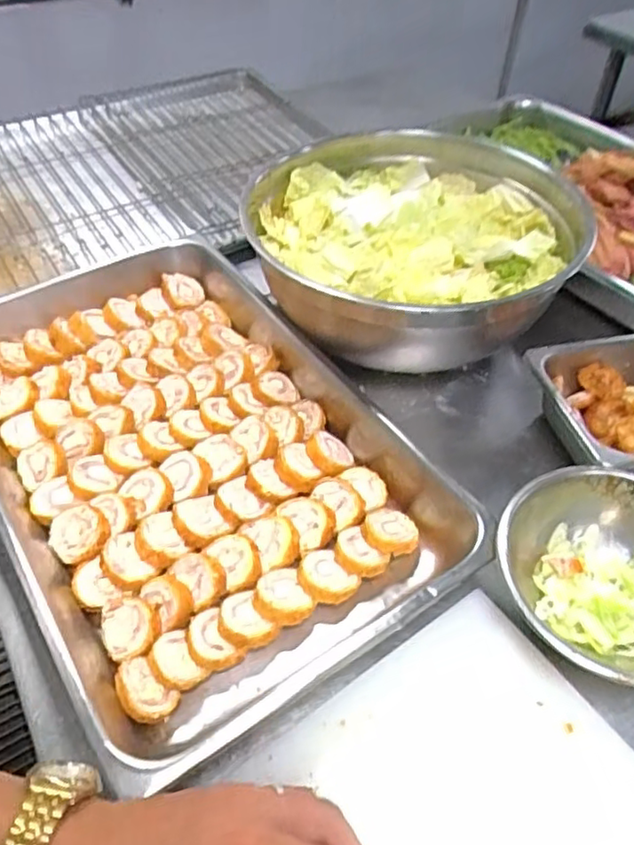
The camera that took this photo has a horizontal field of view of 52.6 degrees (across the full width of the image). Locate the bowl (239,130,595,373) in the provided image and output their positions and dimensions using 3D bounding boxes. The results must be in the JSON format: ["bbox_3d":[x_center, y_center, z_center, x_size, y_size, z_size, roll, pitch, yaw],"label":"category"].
[{"bbox_3d":[0.108,-0.192,0.712,0.343,0.126,0.346,2,49,-2],"label":"bowl"}]

